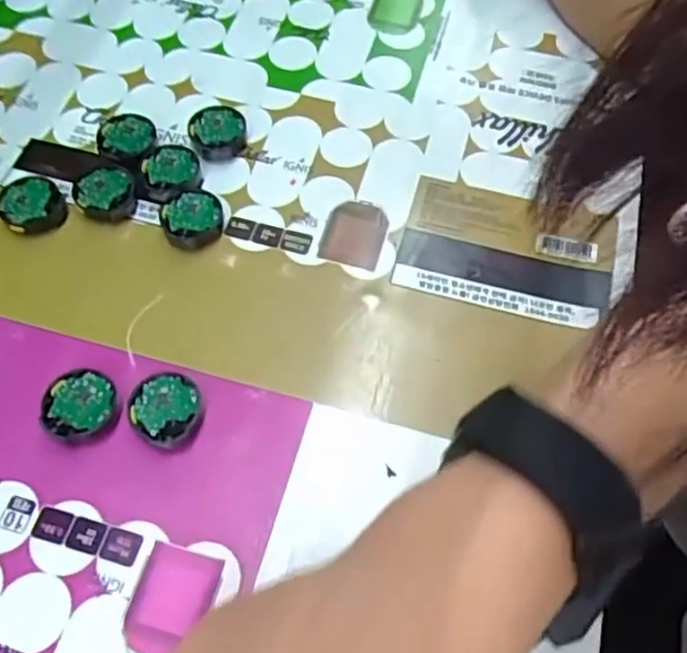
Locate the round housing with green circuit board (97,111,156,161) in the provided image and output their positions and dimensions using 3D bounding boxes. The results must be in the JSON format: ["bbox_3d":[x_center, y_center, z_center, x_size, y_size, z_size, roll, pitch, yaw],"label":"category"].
[{"bbox_3d":[-0.113,-0.098,0.354,0.030,0.010,0.033,0,62,0],"label":"round housing with green circuit board"}]

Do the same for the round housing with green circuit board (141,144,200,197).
[{"bbox_3d":[-0.087,-0.078,0.342,0.027,0.008,0.033,-20,64,-11],"label":"round housing with green circuit board"}]

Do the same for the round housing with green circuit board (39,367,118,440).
[{"bbox_3d":[-0.109,0.033,0.282,0.029,0.011,0.030,0,62,0],"label":"round housing with green circuit board"}]

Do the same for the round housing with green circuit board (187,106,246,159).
[{"bbox_3d":[-0.066,-0.102,0.356,0.029,0.010,0.029,0,62,0],"label":"round housing with green circuit board"}]

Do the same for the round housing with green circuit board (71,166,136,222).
[{"bbox_3d":[-0.118,-0.066,0.337,0.030,0.011,0.028,0,62,0],"label":"round housing with green circuit board"}]

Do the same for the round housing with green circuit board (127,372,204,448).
[{"bbox_3d":[-0.074,0.035,0.281,0.029,0.011,0.030,0,62,0],"label":"round housing with green circuit board"}]

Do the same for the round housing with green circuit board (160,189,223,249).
[{"bbox_3d":[-0.074,-0.052,0.330,0.029,0.011,0.030,0,62,0],"label":"round housing with green circuit board"}]

